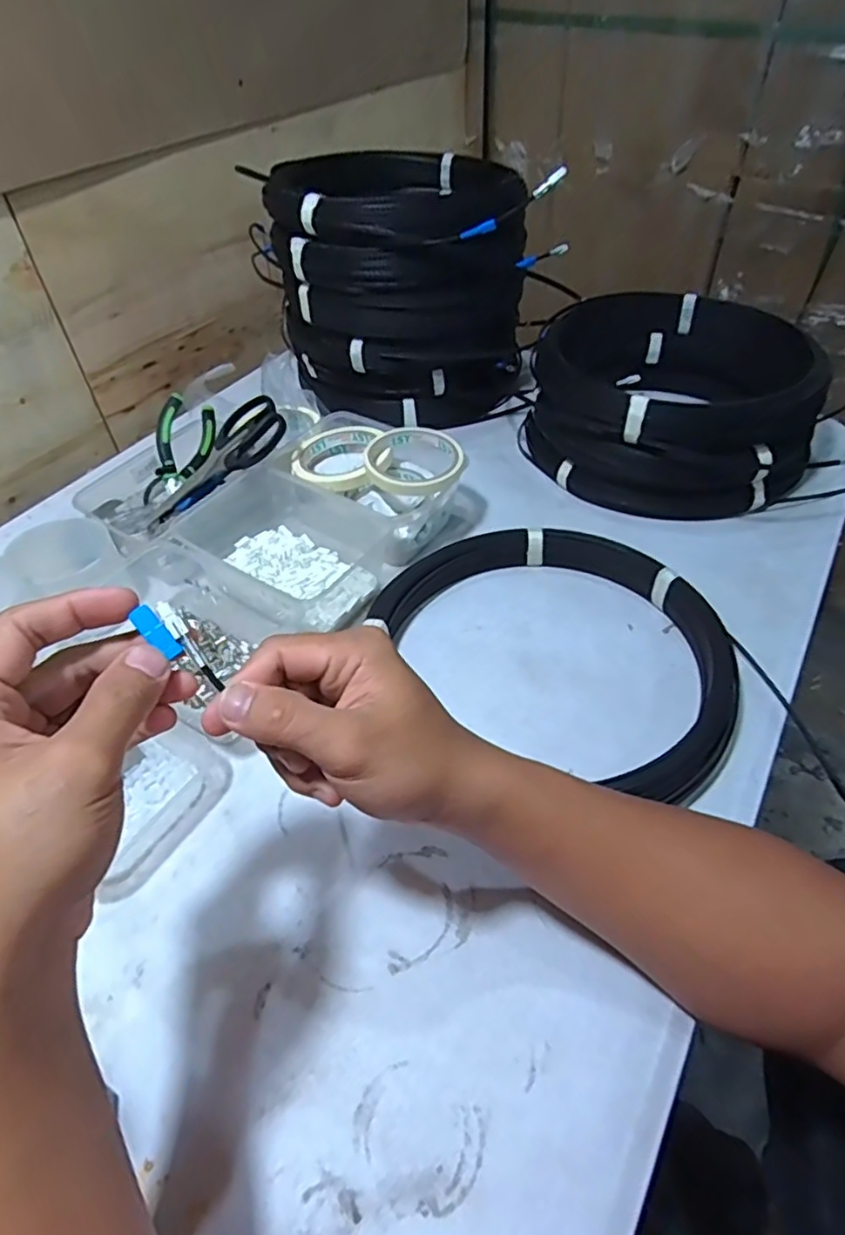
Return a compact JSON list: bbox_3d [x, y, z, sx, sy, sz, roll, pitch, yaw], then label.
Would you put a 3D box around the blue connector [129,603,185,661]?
[{"bbox_3d":[-0.110,0.006,0.265,0.026,0.004,0.009,46,59,-2],"label":"blue connector"}]

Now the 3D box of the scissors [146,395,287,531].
[{"bbox_3d":[-0.205,-0.152,0.631,0.171,0.026,0.066,-35,48,13],"label":"scissors"}]

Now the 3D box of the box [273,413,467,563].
[{"bbox_3d":[-0.057,-0.142,0.641,0.190,0.083,0.123,32,56,29],"label":"box"}]

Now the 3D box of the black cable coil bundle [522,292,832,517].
[{"bbox_3d":[0.258,-0.232,0.680,0.272,0.122,0.262,7,47,10],"label":"black cable coil bundle"}]

